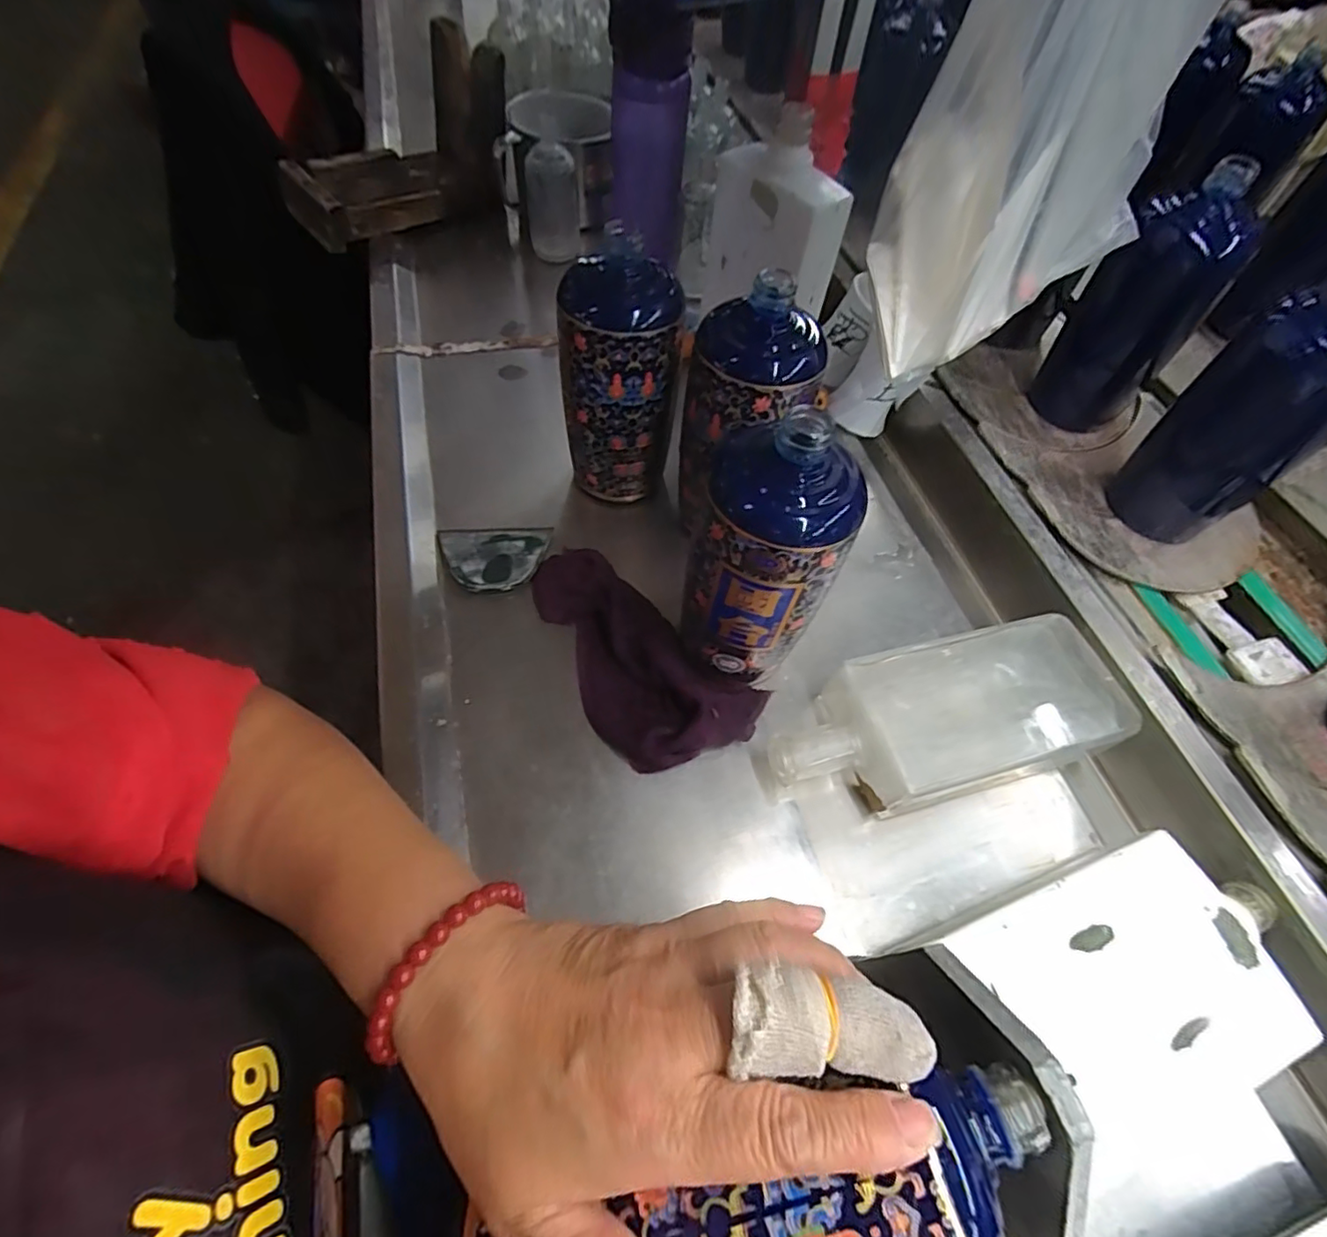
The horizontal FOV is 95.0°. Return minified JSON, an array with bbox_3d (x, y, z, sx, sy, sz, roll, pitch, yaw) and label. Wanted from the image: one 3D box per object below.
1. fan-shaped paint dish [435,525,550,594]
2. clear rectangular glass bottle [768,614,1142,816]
[{"bbox_3d":[-0.124,-0.047,0.451,0.078,0.011,0.061,-9,59,-6],"label":"fan-shaped paint dish"},{"bbox_3d":[0.175,0.064,0.383,0.225,0.047,0.091,-14,59,-9],"label":"clear rectangular glass bottle"}]

